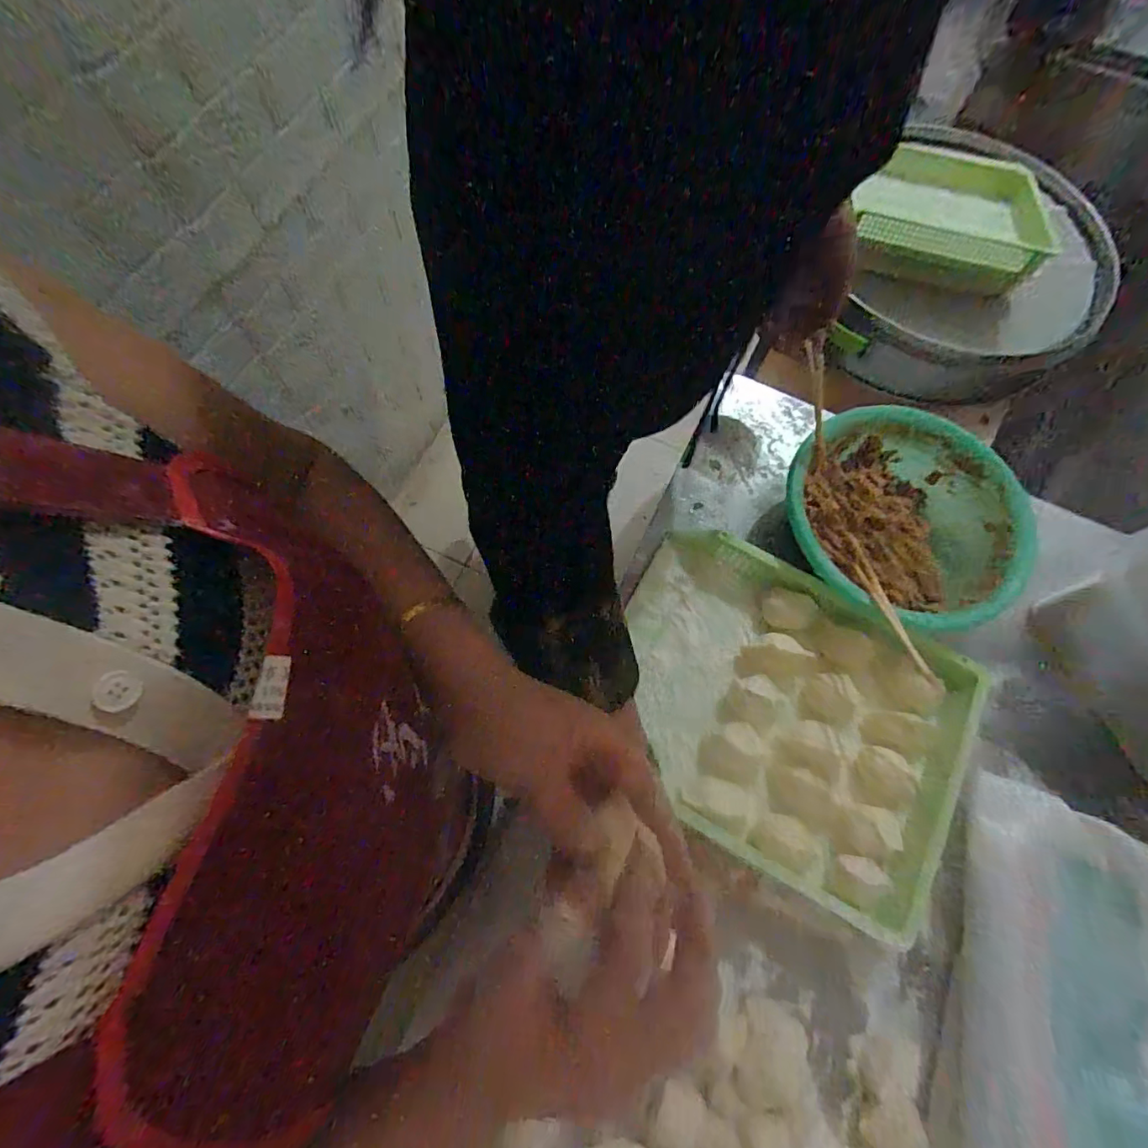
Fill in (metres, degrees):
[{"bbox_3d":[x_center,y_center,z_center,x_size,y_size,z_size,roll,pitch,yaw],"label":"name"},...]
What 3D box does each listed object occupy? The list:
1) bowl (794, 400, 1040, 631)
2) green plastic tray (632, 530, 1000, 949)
[{"bbox_3d":[0.350,-0.056,0.572,0.255,0.071,0.244,0,67,-1],"label":"bowl"},{"bbox_3d":[0.193,0.131,0.510,0.333,0.039,0.260,28,69,10],"label":"green plastic tray"}]

